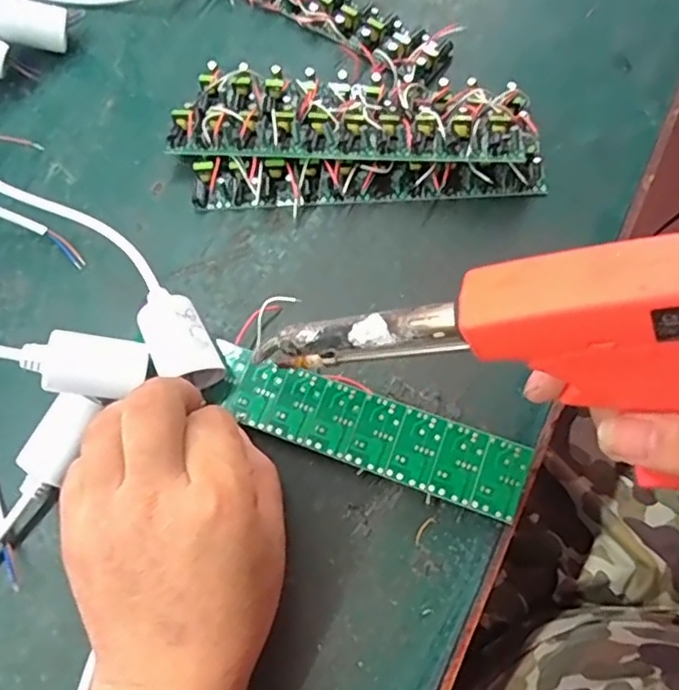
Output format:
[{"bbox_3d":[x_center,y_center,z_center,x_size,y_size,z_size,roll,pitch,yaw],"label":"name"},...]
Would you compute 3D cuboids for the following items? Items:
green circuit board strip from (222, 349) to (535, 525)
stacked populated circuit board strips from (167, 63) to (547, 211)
[{"bbox_3d":[0.015,0.044,0.309,0.148,0.019,0.034,20,70,9],"label":"green circuit board strip"},{"bbox_3d":[0.011,-0.131,0.371,0.210,0.032,0.095,1,68,2],"label":"stacked populated circuit board strips"}]

